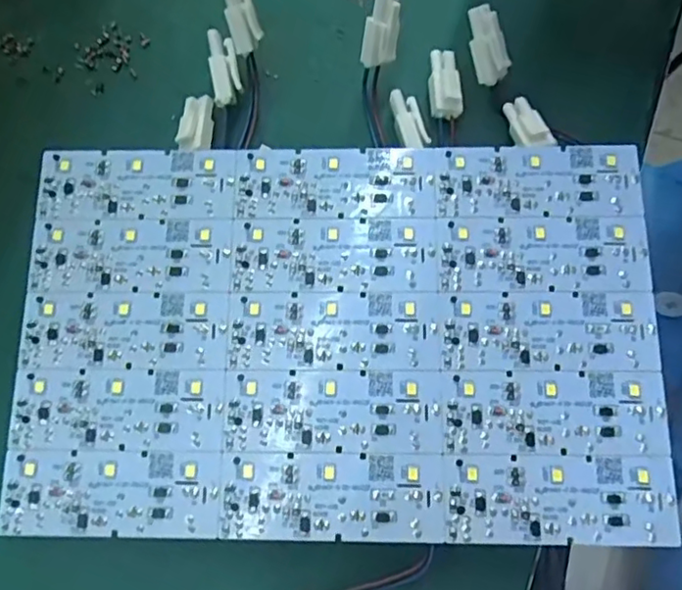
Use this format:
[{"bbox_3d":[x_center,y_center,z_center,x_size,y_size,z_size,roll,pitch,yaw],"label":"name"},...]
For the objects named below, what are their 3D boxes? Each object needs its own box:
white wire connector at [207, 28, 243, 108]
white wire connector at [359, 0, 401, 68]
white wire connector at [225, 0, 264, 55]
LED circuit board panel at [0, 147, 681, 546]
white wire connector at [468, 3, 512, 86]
[{"bbox_3d":[-0.042,-0.081,0.218,0.010,0.004,0.027,-8,90,-1],"label":"white wire connector"},{"bbox_3d":[0.014,-0.091,0.208,0.012,0.027,0.004,24,40,11],"label":"white wire connector"},{"bbox_3d":[-0.035,-0.099,0.214,0.010,0.004,0.026,-15,112,-3],"label":"white wire connector"},{"bbox_3d":[-0.002,0.010,0.184,0.189,0.004,0.117,0,77,3],"label":"LED circuit board panel"},{"bbox_3d":[0.052,-0.089,0.215,0.011,0.006,0.026,-16,106,-4],"label":"white wire connector"}]

